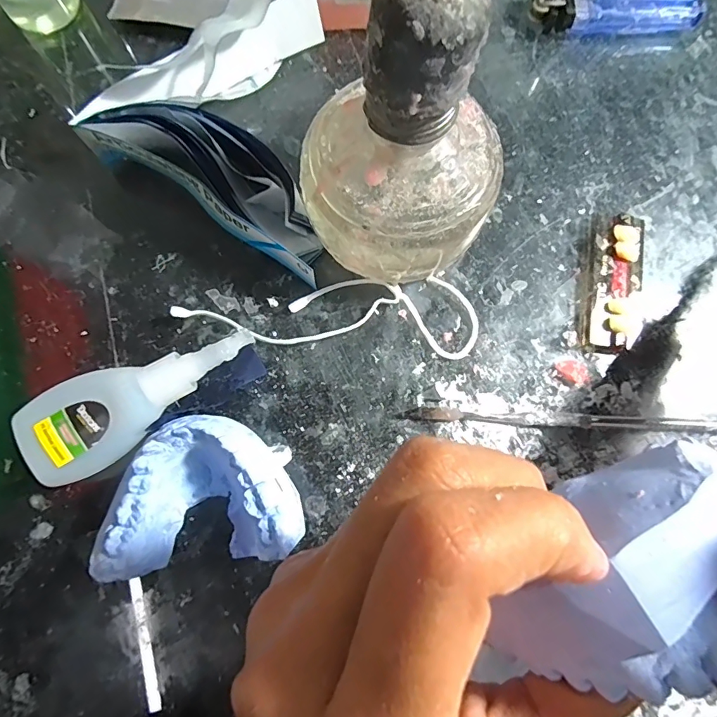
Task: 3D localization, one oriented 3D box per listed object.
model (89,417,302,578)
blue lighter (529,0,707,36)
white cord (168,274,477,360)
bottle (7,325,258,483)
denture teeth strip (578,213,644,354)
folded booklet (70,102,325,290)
[{"bbox_3d":[-0.056,0.049,0.168,0.070,0.024,0.052,-4,79,-2],"label":"model"},{"bbox_3d":[0.126,-0.172,0.225,0.082,0.013,0.024,-3,78,-2],"label":"blue lighter"},{"bbox_3d":[-0.012,-0.022,0.190,0.126,0.015,0.033,4,78,-1],"label":"white cord"},{"bbox_3d":[-0.082,0.014,0.177,0.087,0.021,0.033,-31,81,-7],"label":"bottle"},{"bbox_3d":[0.110,-0.033,0.198,0.023,0.009,0.061,12,78,1],"label":"denture teeth strip"},{"bbox_3d":[-0.058,-0.076,0.195,0.106,0.024,0.035,31,79,5],"label":"folded booklet"}]

